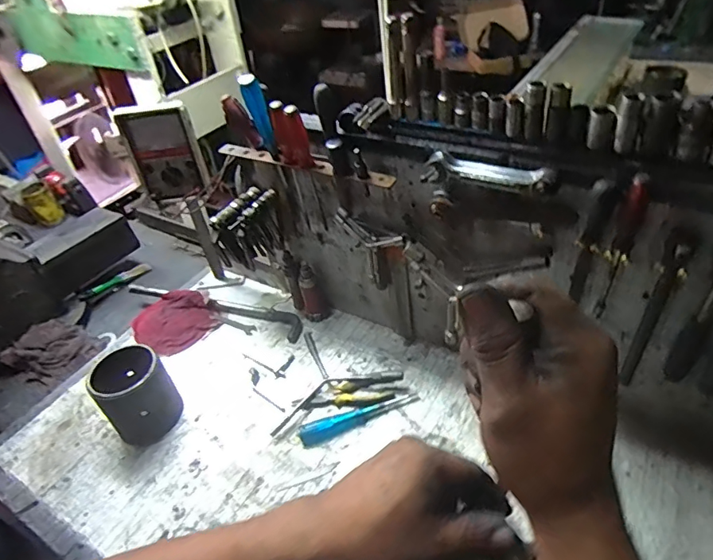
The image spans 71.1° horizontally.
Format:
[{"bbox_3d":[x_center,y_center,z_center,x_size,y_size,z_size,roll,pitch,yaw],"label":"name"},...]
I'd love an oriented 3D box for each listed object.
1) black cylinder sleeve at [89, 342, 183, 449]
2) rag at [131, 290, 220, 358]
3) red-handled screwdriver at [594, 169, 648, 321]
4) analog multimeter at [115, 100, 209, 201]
[{"bbox_3d":[-0.361,0.189,0.826,0.103,0.126,0.125,-30,45,-24],"label":"black cylinder sleeve"},{"bbox_3d":[-0.382,0.086,1.040,0.148,0.029,0.165,-31,45,-26],"label":"rag"},{"bbox_3d":[0.314,-0.031,0.594,0.023,0.208,0.029,17,46,27],"label":"red-handled screwdriver"},{"bbox_3d":[-0.337,-0.225,0.887,0.109,0.173,0.041,-16,41,-10],"label":"analog multimeter"}]

